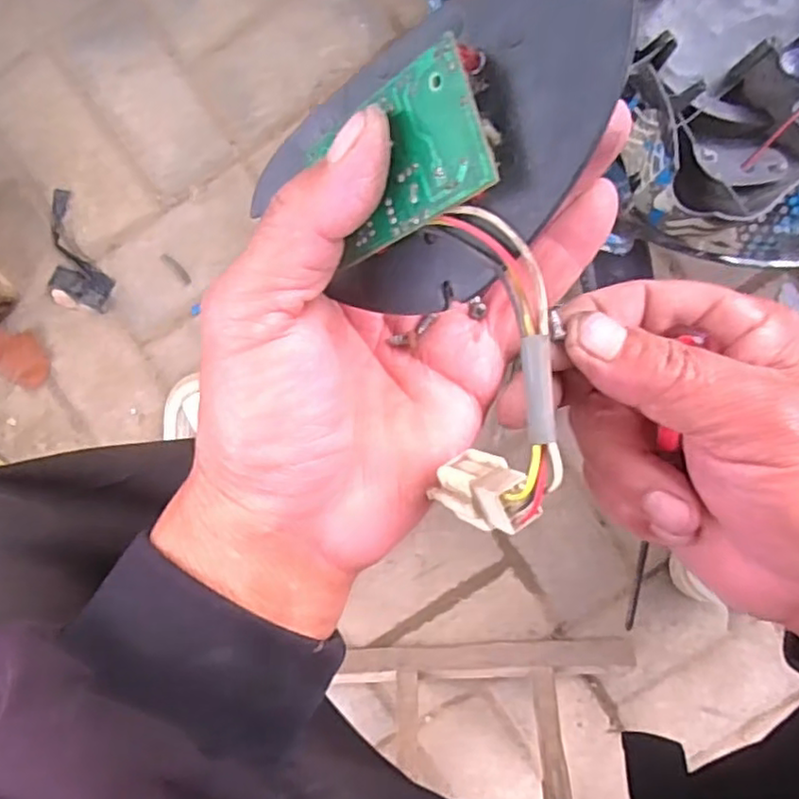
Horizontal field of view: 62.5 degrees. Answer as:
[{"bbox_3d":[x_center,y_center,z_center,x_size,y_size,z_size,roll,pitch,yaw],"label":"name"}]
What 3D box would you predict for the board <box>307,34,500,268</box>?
[{"bbox_3d":[-0.001,-0.061,0.170,0.053,0.004,0.034,-20,90,44],"label":"board"}]

